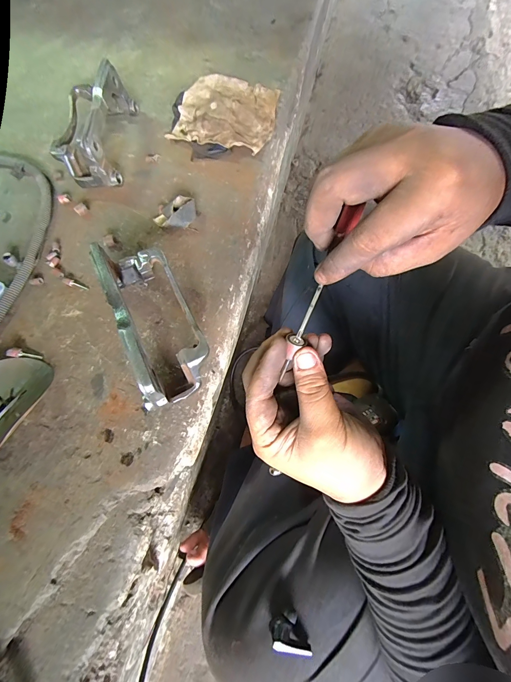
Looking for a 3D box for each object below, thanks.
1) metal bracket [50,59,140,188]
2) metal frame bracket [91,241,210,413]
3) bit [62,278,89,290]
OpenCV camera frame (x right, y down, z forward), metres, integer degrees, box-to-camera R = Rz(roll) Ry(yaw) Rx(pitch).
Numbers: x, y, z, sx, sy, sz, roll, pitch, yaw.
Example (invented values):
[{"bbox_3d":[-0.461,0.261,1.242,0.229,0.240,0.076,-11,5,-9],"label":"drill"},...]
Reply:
[{"bbox_3d":[-0.243,-0.316,0.445,0.088,0.072,0.182,-1,69,2],"label":"metal bracket"},{"bbox_3d":[-0.112,-0.028,0.327,0.084,0.076,0.193,-24,70,-6],"label":"metal frame bracket"},{"bbox_3d":[-0.233,-0.074,0.387,0.035,0.006,0.010,22,71,-4],"label":"bit"}]

